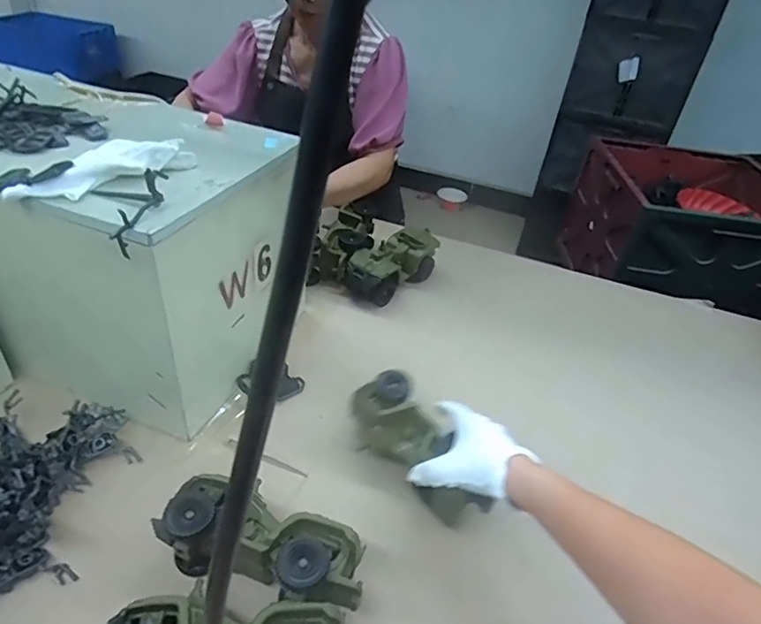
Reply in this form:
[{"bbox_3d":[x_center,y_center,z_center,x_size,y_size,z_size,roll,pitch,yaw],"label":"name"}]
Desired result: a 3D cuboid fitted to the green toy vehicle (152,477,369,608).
[{"bbox_3d":[-0.104,0.221,0.483,0.185,0.078,0.077,18,39,14],"label":"green toy vehicle"}]

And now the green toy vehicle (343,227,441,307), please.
[{"bbox_3d":[0.020,-0.076,0.905,0.087,0.090,0.175,28,42,26],"label":"green toy vehicle"}]

